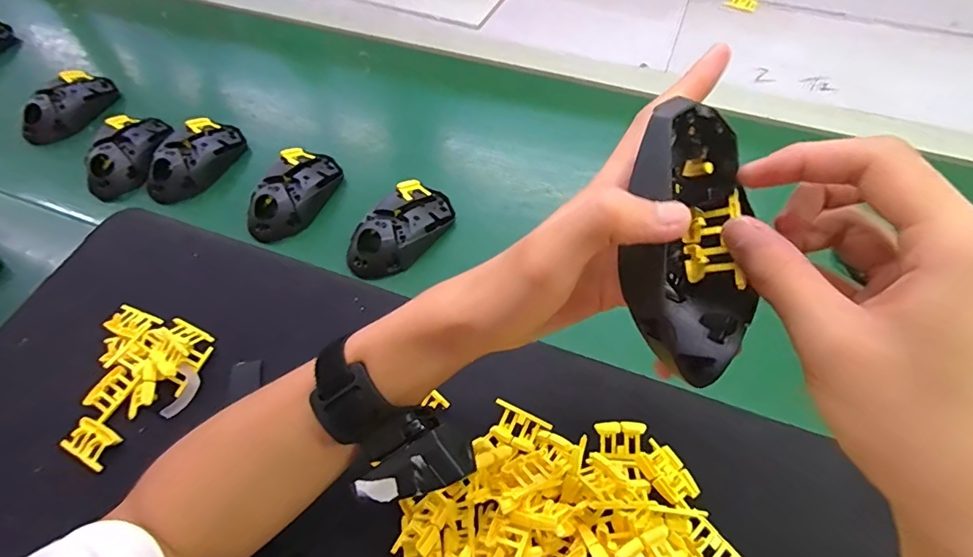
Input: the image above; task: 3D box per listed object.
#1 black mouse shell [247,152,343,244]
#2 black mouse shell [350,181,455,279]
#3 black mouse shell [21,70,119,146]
[{"bbox_3d":[-0.197,-0.086,0.505,0.067,0.045,0.120,18,58,12],"label":"black mouse shell"},{"bbox_3d":[-0.079,-0.046,0.472,0.062,0.042,0.116,33,62,20],"label":"black mouse shell"},{"bbox_3d":[-0.508,-0.209,0.588,0.053,0.042,0.115,19,58,12],"label":"black mouse shell"}]

